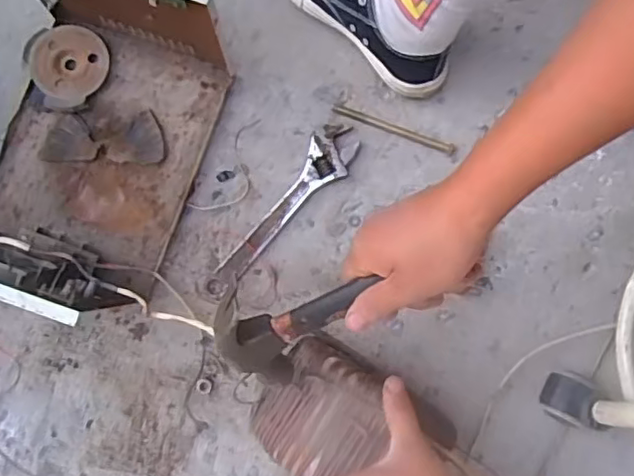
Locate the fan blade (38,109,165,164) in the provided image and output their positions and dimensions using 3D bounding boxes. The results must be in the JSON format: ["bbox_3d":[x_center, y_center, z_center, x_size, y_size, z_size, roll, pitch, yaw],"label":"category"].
[{"bbox_3d":[-0.241,-0.110,0.687,0.136,0.011,0.059,-5,85,0],"label":"fan blade"}]

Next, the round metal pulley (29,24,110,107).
[{"bbox_3d":[-0.278,-0.193,0.690,0.079,0.025,0.091,37,86,3],"label":"round metal pulley"}]

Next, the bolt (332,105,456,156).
[{"bbox_3d":[0.086,-0.124,0.696,0.144,0.009,0.013,20,86,1],"label":"bolt"}]

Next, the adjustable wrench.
[{"bbox_3d":[-0.030,-0.032,0.674,0.052,0.017,0.202,34,86,2],"label":"adjustable wrench"}]

